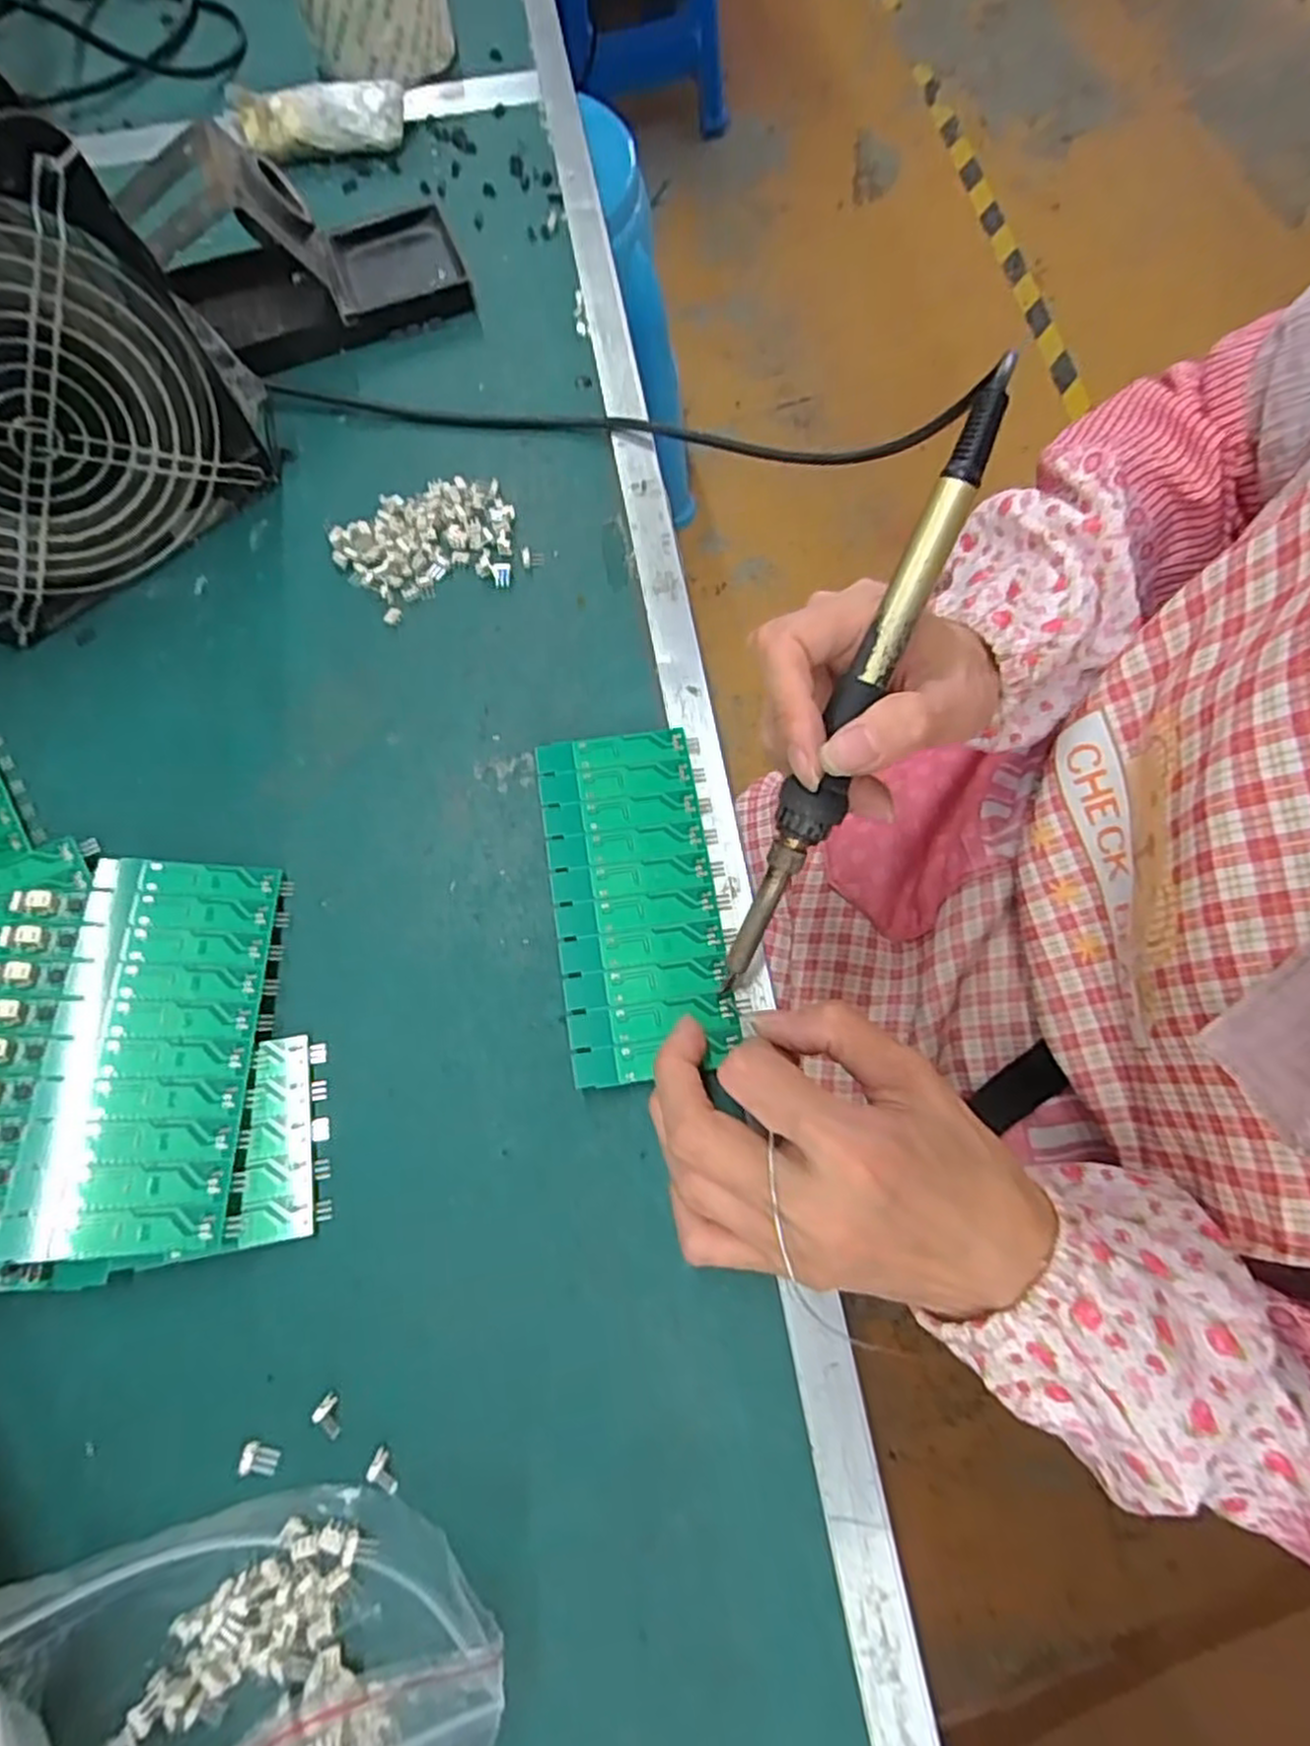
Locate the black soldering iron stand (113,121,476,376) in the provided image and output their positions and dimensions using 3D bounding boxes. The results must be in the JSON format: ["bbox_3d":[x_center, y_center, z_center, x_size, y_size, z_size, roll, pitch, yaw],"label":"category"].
[{"bbox_3d":[-0.177,-0.315,0.378,0.149,0.070,0.076,-25,73,-7],"label":"black soldering iron stand"}]

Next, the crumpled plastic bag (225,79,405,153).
[{"bbox_3d":[-0.195,-0.432,0.439,0.100,0.033,0.021,1,72,1],"label":"crumpled plastic bag"}]

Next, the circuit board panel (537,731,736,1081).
[{"bbox_3d":[-0.008,0.008,0.297,0.064,0.004,0.136,-6,71,-1],"label":"circuit board panel"}]

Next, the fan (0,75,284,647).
[{"bbox_3d":[-0.253,-0.191,0.298,0.157,0.154,0.053,-40,75,-11],"label":"fan"}]

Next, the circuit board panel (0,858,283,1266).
[{"bbox_3d":[-0.178,0.059,0.272,0.062,0.005,0.137,3,64,-15],"label":"circuit board panel"}]

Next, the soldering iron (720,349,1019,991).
[{"bbox_3d":[0.064,-0.052,0.249,0.019,0.021,0.212,23,104,9],"label":"soldering iron"}]

